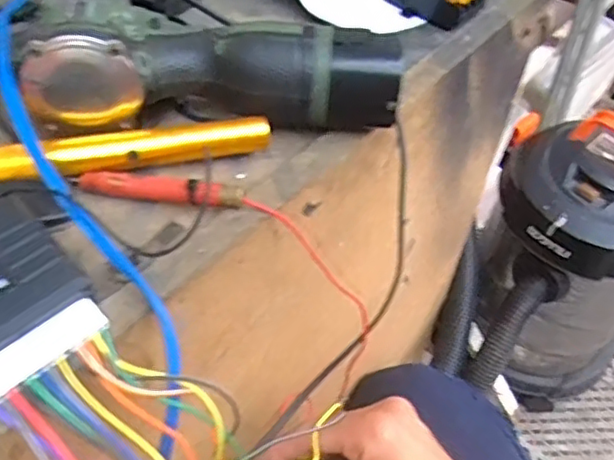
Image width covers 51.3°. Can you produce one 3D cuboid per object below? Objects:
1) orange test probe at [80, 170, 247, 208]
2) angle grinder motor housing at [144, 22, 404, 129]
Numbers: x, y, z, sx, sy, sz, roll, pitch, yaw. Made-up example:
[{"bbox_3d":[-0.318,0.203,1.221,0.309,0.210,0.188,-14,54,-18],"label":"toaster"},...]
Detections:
[{"bbox_3d":[-0.072,-0.020,0.316,0.081,0.014,0.009,10,47,3],"label":"orange test probe"},{"bbox_3d":[-0.019,-0.088,0.345,0.136,0.039,0.046,6,47,-1],"label":"angle grinder motor housing"}]

